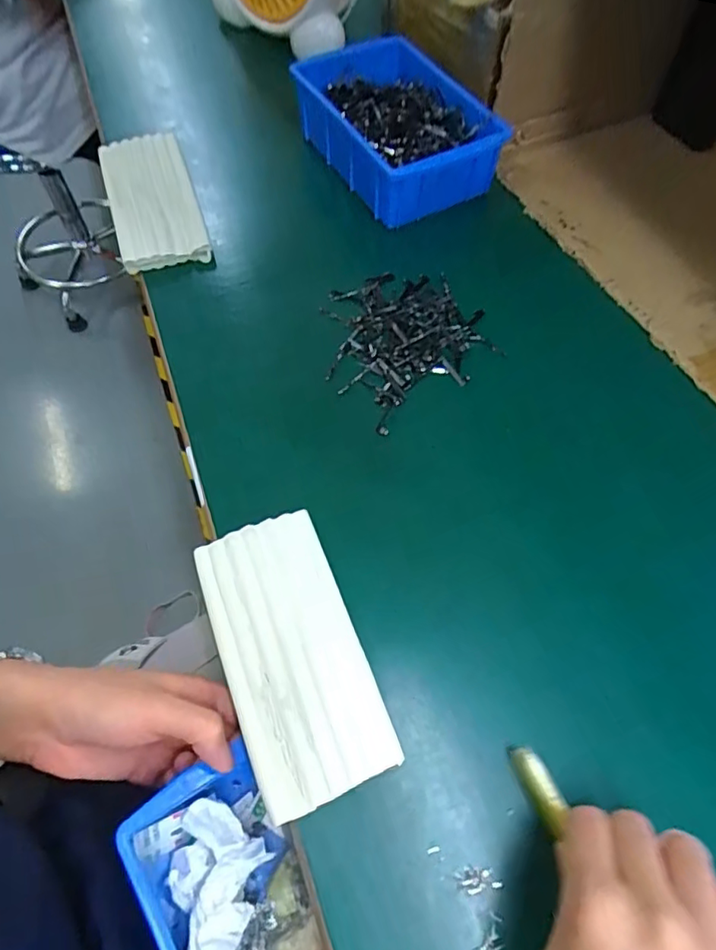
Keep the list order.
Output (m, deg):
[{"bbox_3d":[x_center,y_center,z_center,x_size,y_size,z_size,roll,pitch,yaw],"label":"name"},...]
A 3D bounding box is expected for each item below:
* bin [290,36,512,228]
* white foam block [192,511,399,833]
[{"bbox_3d":[0.033,-0.333,0.528,0.137,0.061,0.201,-29,66,-14],"label":"bin"},{"bbox_3d":[-0.041,0.103,0.328,0.077,0.020,0.163,-20,65,-10],"label":"white foam block"}]

